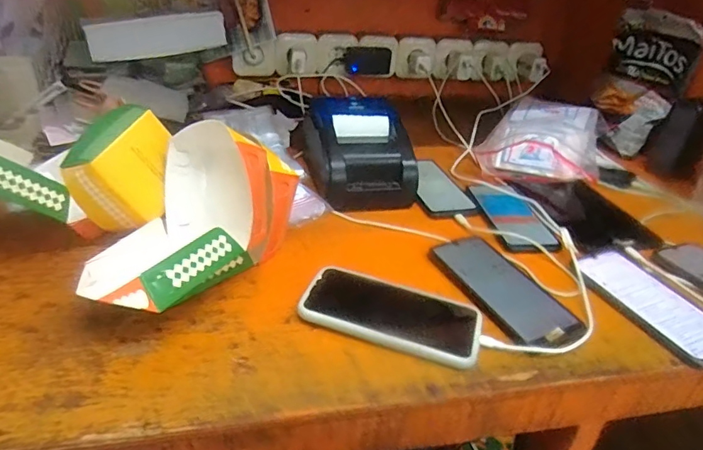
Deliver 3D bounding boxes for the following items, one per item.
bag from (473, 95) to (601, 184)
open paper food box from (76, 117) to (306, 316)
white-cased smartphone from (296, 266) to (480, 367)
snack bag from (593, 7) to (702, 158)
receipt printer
[{"bbox_3d":[0.314,-0.144,0.818,0.191,0.070,0.203,15,34,14],"label":"bag"},{"bbox_3d":[-0.164,-0.001,0.486,0.130,0.122,0.218,16,34,17],"label":"open paper food box"},{"bbox_3d":[0.038,0.084,0.475,0.166,0.012,0.073,14,33,14],"label":"white-cased smartphone"},{"bbox_3d":[0.492,-0.255,0.868,0.048,0.223,0.161,-8,40,-26],"label":"snack bag"},{"bbox_3d":[0.007,-0.103,0.692,0.134,0.100,0.165,-5,34,-16],"label":"receipt printer"}]

